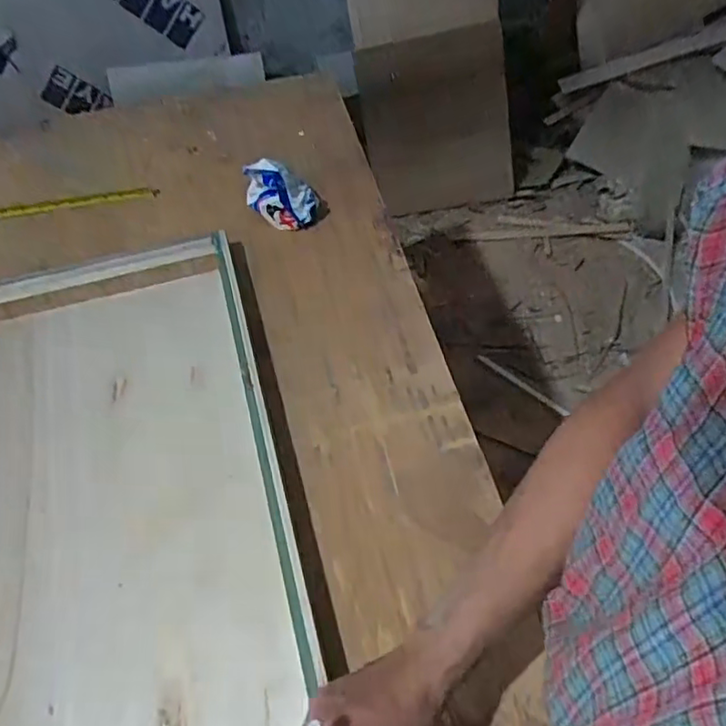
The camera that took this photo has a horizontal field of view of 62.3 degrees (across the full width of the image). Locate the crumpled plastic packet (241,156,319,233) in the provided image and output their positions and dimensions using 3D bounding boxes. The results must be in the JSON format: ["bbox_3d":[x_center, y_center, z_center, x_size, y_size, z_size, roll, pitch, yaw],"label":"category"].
[{"bbox_3d":[-0.132,-0.244,0.874,0.126,0.080,0.048,27,58,20],"label":"crumpled plastic packet"}]

